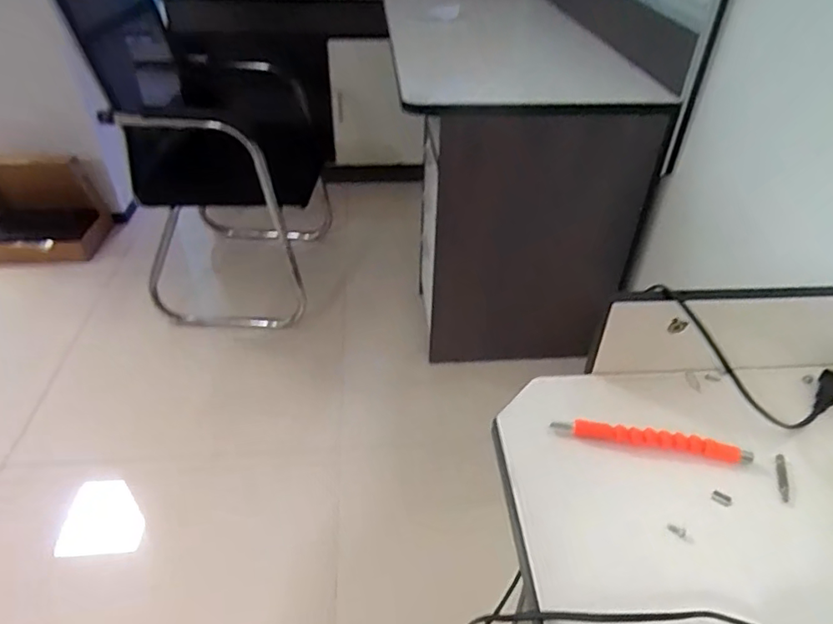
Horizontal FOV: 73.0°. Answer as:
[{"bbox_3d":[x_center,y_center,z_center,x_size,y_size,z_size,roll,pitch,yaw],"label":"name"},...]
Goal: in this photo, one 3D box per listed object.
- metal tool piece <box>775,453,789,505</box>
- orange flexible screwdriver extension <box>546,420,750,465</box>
[{"bbox_3d":[0.310,0.141,0.478,0.008,0.004,0.048,12,40,18],"label":"metal tool piece"},{"bbox_3d":[0.210,0.115,0.505,0.166,0.014,0.018,7,39,12],"label":"orange flexible screwdriver extension"}]

